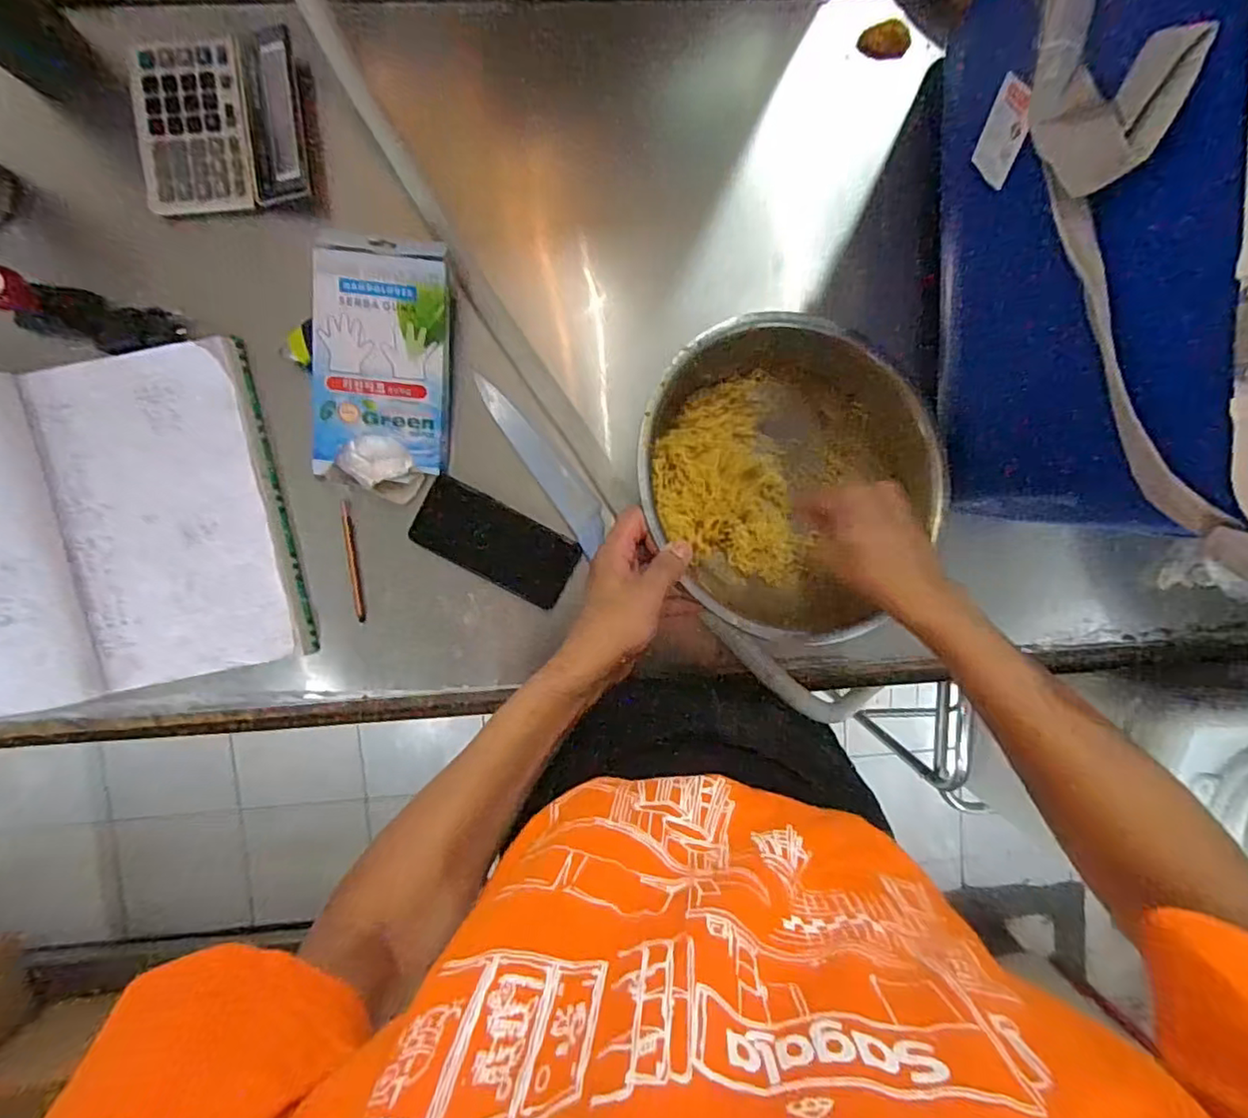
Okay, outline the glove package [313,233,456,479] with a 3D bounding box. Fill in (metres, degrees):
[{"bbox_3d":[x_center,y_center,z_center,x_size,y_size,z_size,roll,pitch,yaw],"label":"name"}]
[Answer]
[{"bbox_3d":[-0.222,-0.182,0.568,0.119,0.050,0.212,5,95,-5],"label":"glove package"}]

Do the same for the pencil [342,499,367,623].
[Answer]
[{"bbox_3d":[-0.269,0.003,0.606,0.010,0.008,0.121,-5,96,-4],"label":"pencil"}]

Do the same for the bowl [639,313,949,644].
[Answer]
[{"bbox_3d":[0.140,-0.090,0.559,0.261,0.137,0.238,0,95,-4],"label":"bowl"}]

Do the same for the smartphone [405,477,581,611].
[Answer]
[{"bbox_3d":[-0.129,-0.015,0.617,0.160,0.014,0.075,28,93,-6],"label":"smartphone"}]

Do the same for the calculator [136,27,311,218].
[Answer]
[{"bbox_3d":[-0.372,-0.402,0.570,0.130,0.028,0.157,-4,96,-4],"label":"calculator"}]

